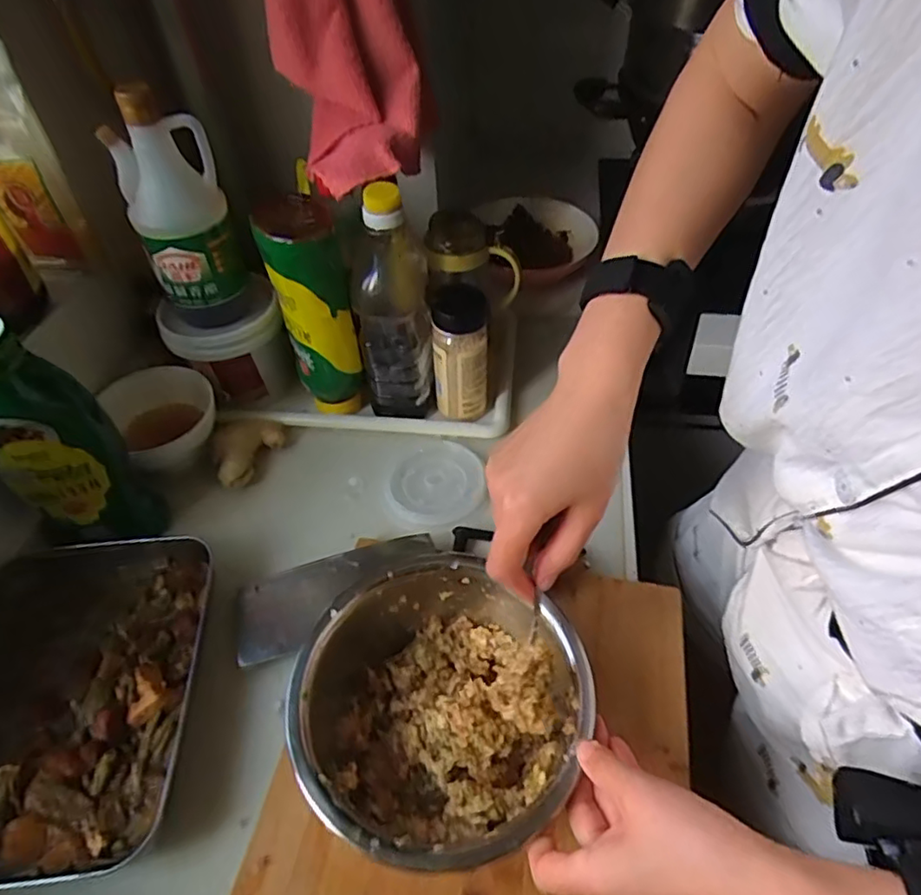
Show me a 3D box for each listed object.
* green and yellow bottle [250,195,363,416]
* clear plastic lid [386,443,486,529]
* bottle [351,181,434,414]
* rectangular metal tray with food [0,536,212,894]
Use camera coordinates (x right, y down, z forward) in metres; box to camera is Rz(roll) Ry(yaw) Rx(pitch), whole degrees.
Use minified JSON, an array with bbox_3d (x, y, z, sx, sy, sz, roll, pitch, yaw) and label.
[{"bbox_3d":[-0.145,-0.123,0.625,0.068,0.252,0.072,-15,50,-11],"label":"green and yellow bottle"},{"bbox_3d":[-0.026,0.037,0.633,0.100,0.007,0.097,-8,53,11],"label":"clear plastic lid"},{"bbox_3d":[-0.070,-0.140,0.633,0.075,0.249,0.080,-7,49,-4],"label":"bottle"},{"bbox_3d":[-0.313,0.196,0.481,0.194,0.043,0.258,-7,49,-4],"label":"rectangular metal tray with food"}]

